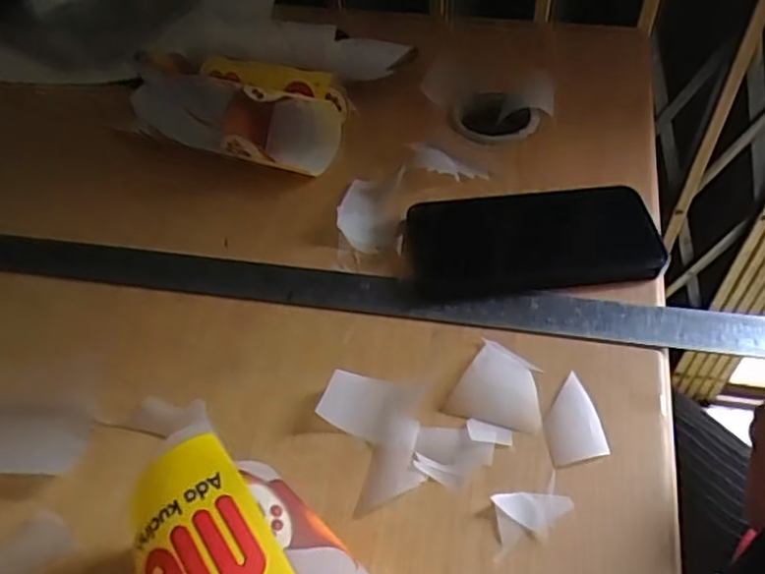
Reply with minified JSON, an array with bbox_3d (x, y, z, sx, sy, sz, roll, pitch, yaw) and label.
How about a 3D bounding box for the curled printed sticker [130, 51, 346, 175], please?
[{"bbox_3d":[-0.118,-0.140,0.511,0.182,0.045,0.090,16,54,16],"label":"curled printed sticker"}]

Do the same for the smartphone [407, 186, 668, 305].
[{"bbox_3d":[0.095,-0.031,0.430,0.155,0.010,0.078,-7,51,-2],"label":"smartphone"}]

